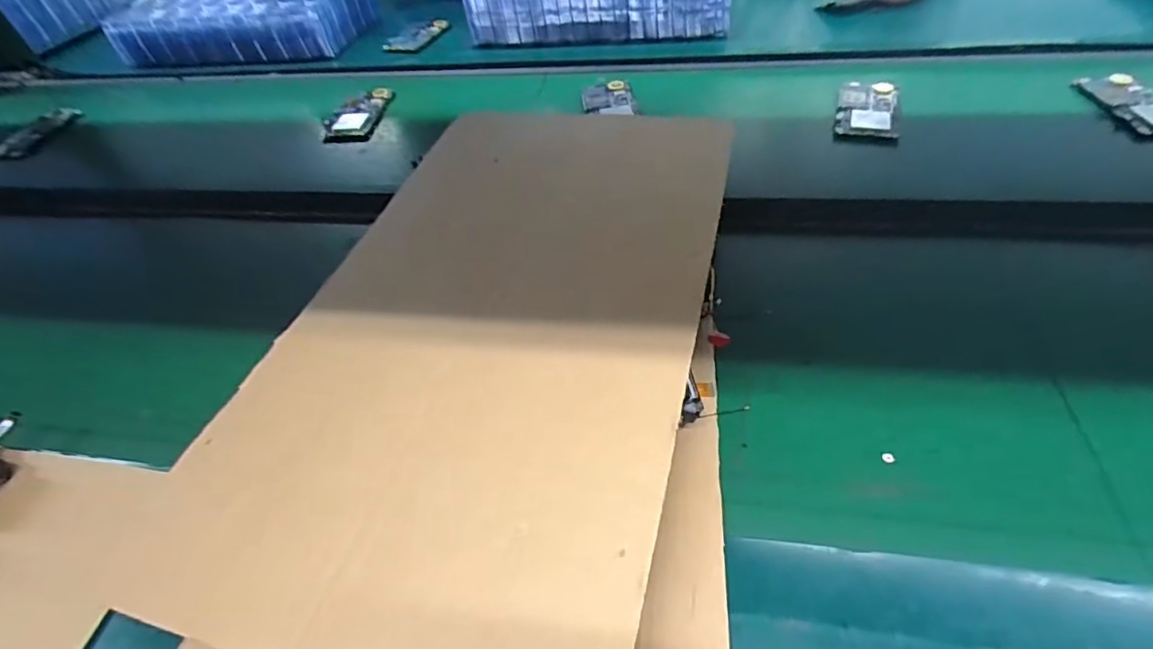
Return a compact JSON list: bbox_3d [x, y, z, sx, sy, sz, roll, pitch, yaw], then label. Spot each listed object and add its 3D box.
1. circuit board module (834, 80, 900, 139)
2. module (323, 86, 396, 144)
[{"bbox_3d":[0.334,-0.248,0.638,0.063,0.012,0.112,12,53,17],"label":"circuit board module"},{"bbox_3d":[-0.283,-0.278,0.730,0.067,0.018,0.125,2,51,9],"label":"module"}]

